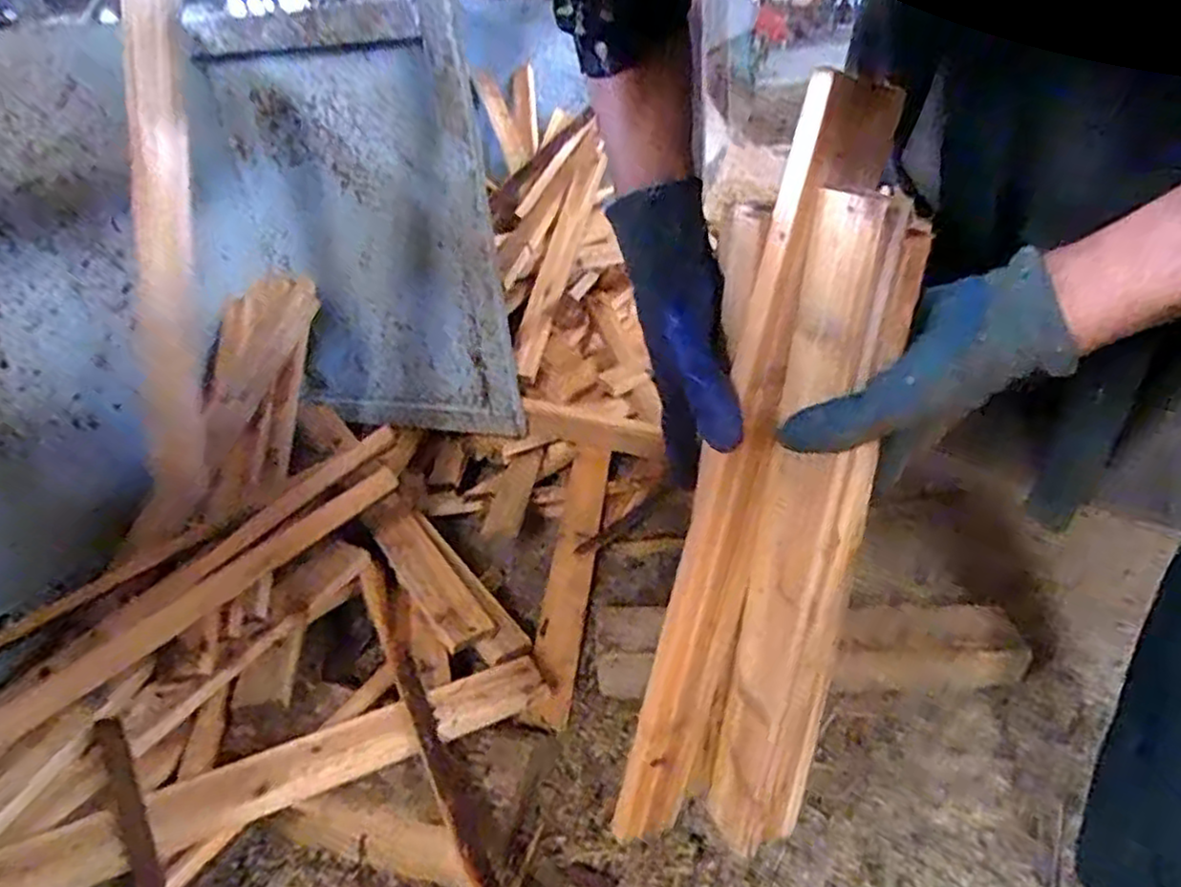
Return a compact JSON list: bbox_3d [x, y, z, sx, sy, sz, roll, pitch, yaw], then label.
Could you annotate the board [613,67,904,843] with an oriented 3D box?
[{"bbox_3d":[0.092,0.060,0.474,0.075,0.546,0.023,-4,27,-28],"label":"board"}]

